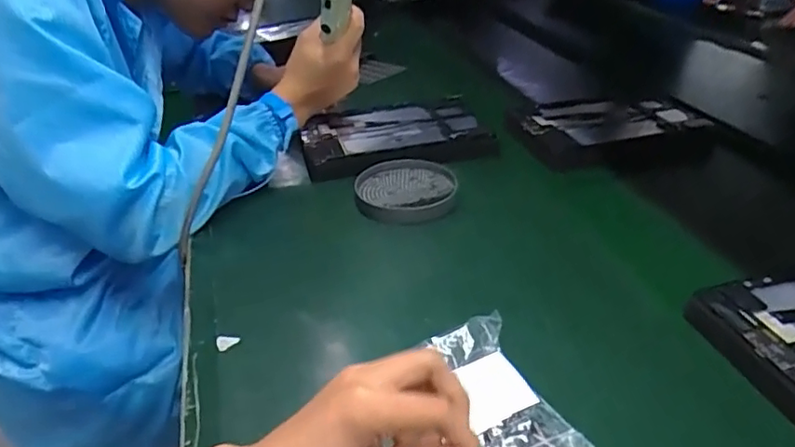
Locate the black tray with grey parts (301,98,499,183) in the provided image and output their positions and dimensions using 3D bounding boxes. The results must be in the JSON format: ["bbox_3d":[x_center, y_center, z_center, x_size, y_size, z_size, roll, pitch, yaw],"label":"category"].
[{"bbox_3d":[-0.006,-0.124,0.794,0.241,0.021,0.176,-9,30,-9],"label":"black tray with grey parts"}]

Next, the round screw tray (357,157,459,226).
[{"bbox_3d":[0.012,-0.040,0.685,0.113,0.026,0.118,-2,32,1],"label":"round screw tray"}]

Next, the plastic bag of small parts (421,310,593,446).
[{"bbox_3d":[0.070,0.114,0.403,0.072,0.022,0.135,-10,32,-11],"label":"plastic bag of small parts"}]

